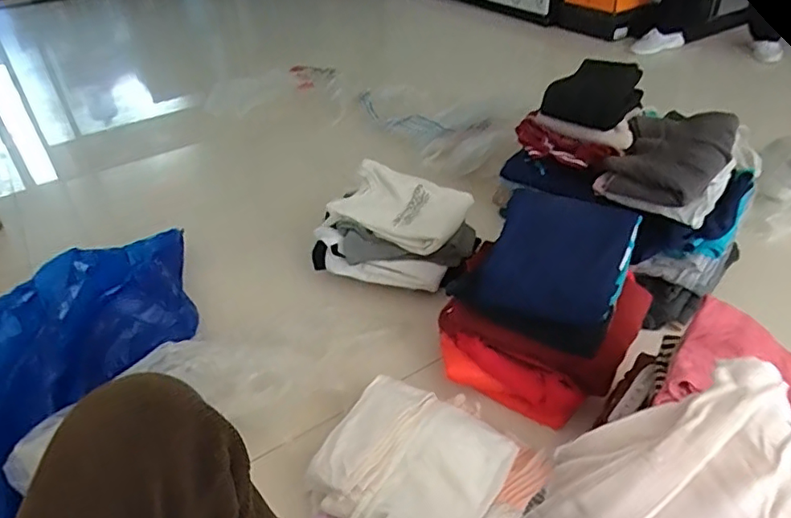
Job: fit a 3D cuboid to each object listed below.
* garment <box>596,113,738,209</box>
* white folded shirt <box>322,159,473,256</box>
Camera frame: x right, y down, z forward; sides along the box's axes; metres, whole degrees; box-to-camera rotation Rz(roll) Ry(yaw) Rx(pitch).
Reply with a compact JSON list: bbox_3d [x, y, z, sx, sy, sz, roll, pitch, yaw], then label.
[{"bbox_3d":[0.511,-0.190,1.064,0.186,0.099,0.265,22,44,29],"label":"garment"},{"bbox_3d":[0.009,-0.108,1.147,0.252,0.051,0.176,14,41,22],"label":"white folded shirt"}]

